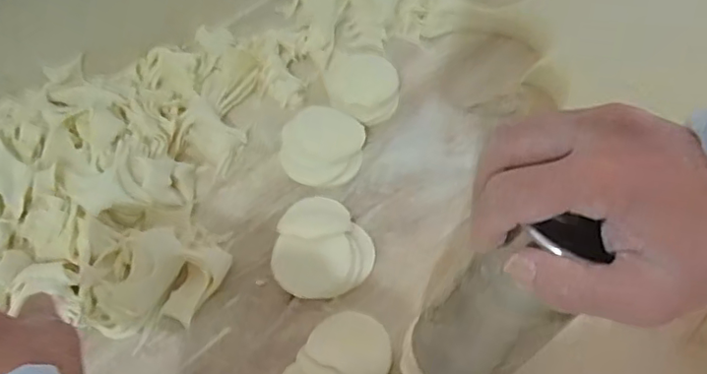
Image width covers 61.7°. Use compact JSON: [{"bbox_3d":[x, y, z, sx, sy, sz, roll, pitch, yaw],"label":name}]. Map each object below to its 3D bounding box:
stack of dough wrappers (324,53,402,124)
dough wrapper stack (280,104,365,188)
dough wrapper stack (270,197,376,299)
[{"bbox_3d":[0.005,-0.093,0.527,0.072,0.009,0.070,19,60,12],"label":"stack of dough wrappers"},{"bbox_3d":[-0.026,-0.035,0.499,0.067,0.012,0.073,6,58,4],"label":"dough wrapper stack"},{"bbox_3d":[-0.021,0.041,0.442,0.071,0.028,0.084,8,58,5],"label":"dough wrapper stack"}]

